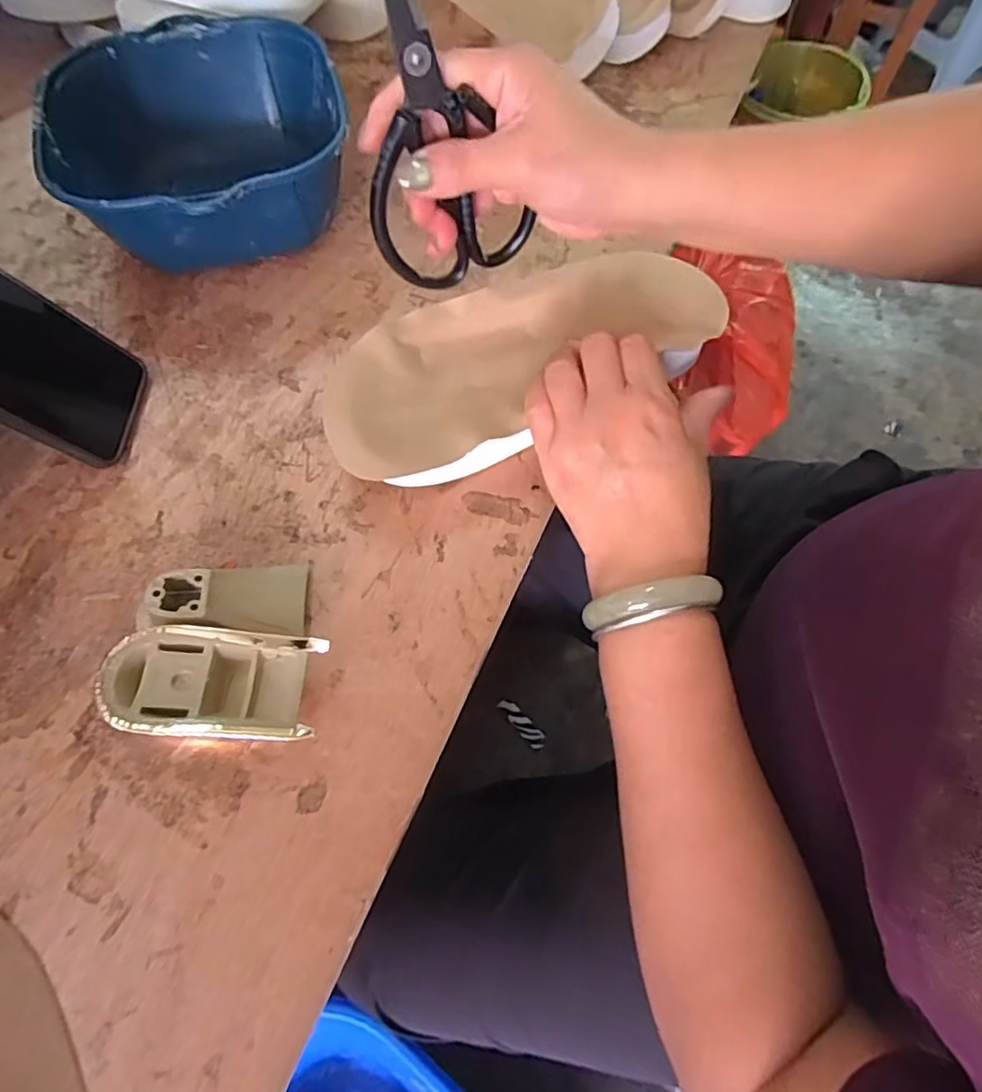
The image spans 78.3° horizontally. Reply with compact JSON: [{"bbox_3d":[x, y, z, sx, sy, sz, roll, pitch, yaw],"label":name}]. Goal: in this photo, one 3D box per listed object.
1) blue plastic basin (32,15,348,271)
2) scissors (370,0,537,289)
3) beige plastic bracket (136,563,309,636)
[{"bbox_3d":[-0.191,-0.263,0.412,0.180,0.077,0.196,0,66,0],"label":"blue plastic basin"},{"bbox_3d":[-0.029,-0.200,0.278,0.080,0.170,0.014,-25,59,-5],"label":"scissors"},{"bbox_3d":[-0.132,0.024,0.305,0.069,0.033,0.042,-2,66,-1],"label":"beige plastic bracket"}]

